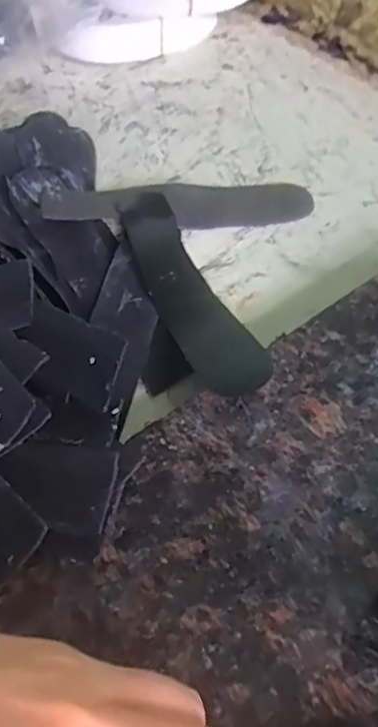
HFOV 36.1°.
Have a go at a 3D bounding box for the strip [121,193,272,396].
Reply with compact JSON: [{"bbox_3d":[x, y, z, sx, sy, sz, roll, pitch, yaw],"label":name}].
[{"bbox_3d":[-0.004,-0.046,0.340,0.041,0.013,0.153,-22,58,-12],"label":"strip"}]

